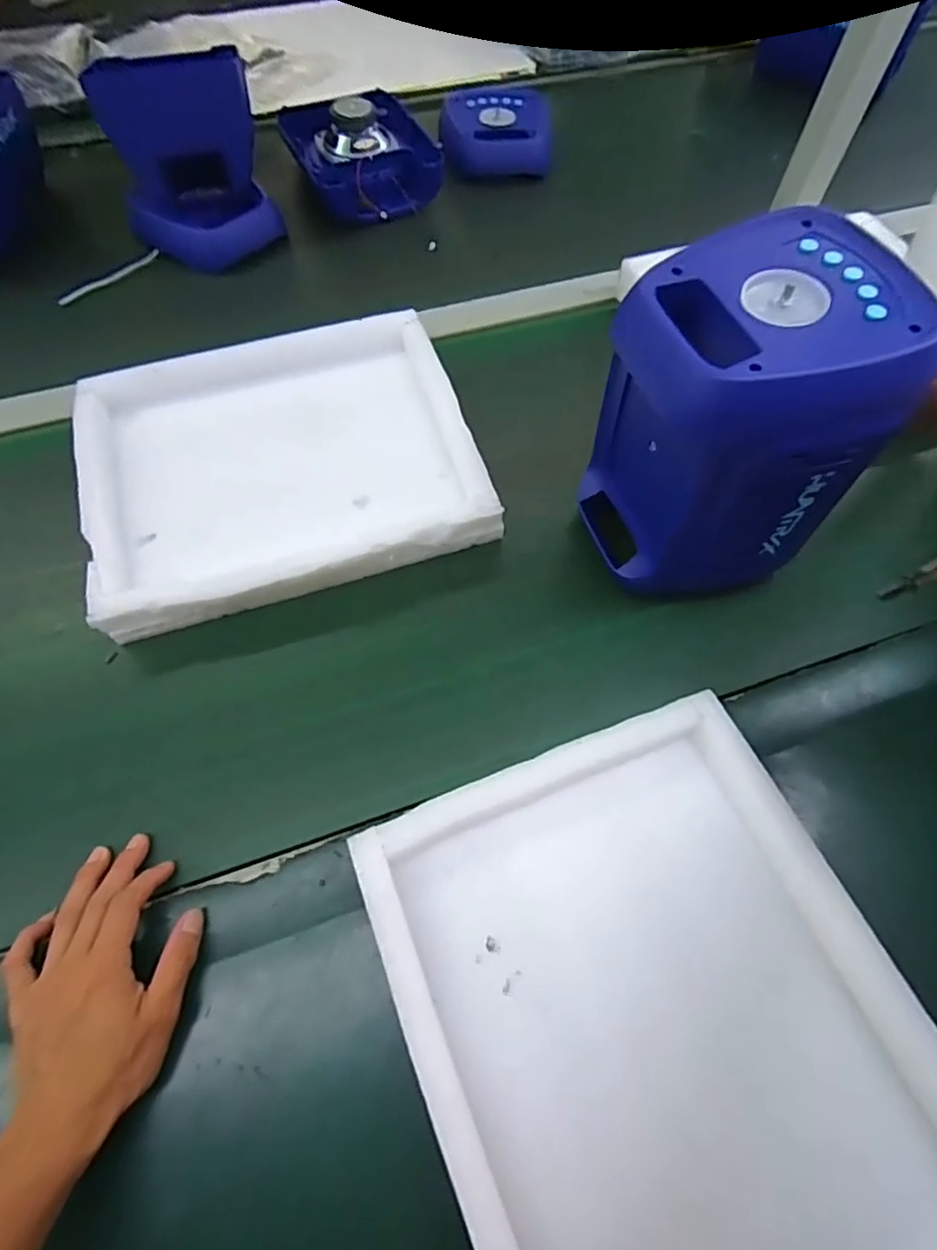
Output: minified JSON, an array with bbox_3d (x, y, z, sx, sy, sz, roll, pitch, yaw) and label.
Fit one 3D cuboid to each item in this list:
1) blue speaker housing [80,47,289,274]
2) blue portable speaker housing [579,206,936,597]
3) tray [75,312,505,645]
[{"bbox_3d":[-0.336,-0.558,0.734,0.173,0.166,0.114,-18,62,-10],"label":"blue speaker housing"},{"bbox_3d":[0.195,-0.150,0.460,0.172,0.216,0.158,-19,62,-11],"label":"blue portable speaker housing"},{"bbox_3d":[-0.182,-0.163,0.591,0.345,0.057,0.308,-17,62,-10],"label":"tray"}]

